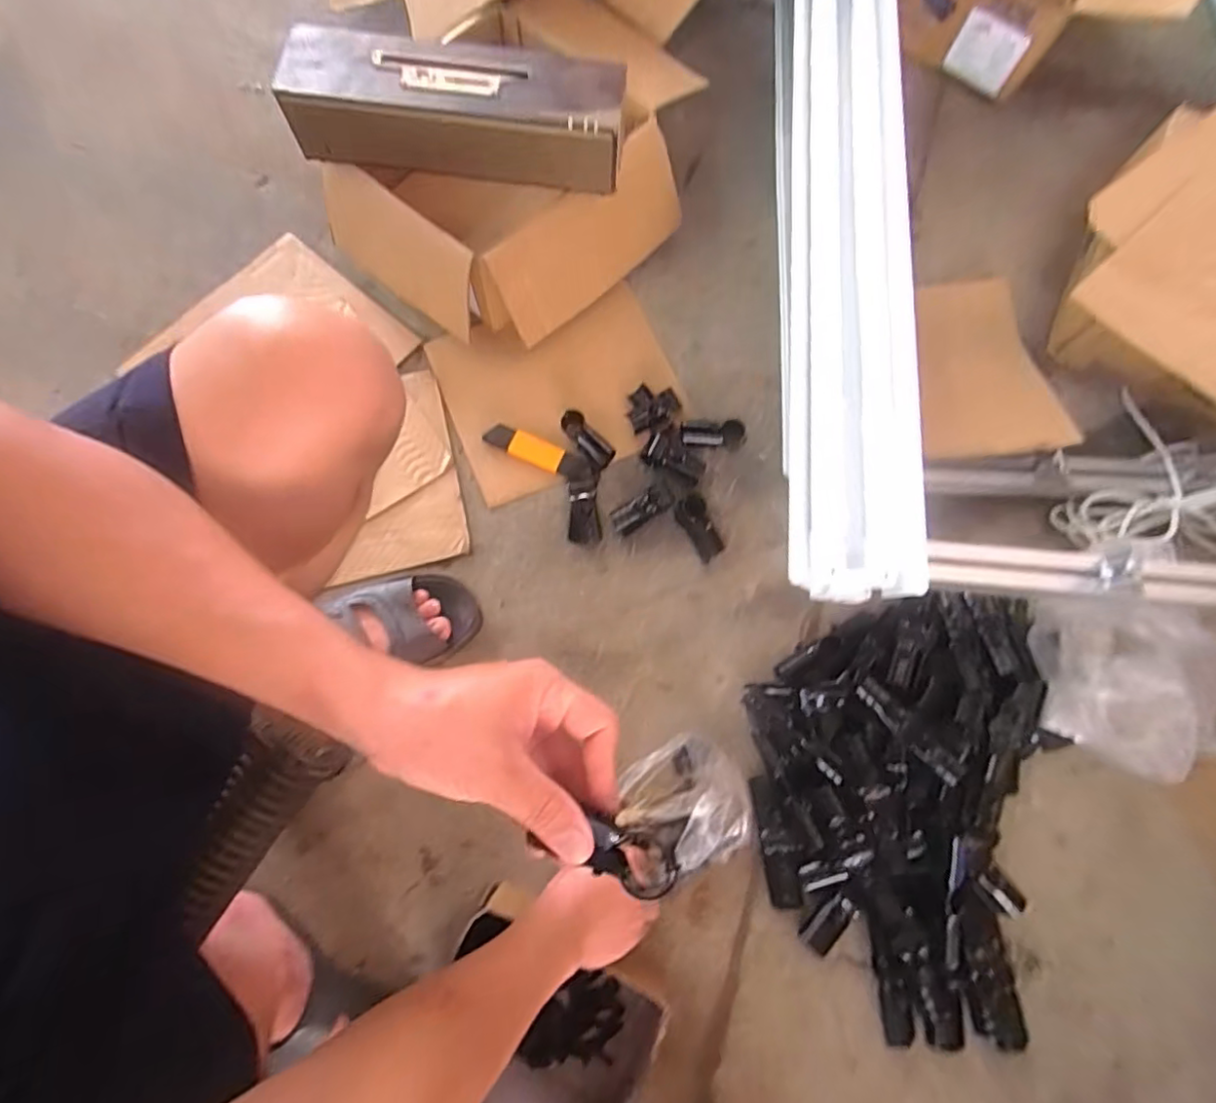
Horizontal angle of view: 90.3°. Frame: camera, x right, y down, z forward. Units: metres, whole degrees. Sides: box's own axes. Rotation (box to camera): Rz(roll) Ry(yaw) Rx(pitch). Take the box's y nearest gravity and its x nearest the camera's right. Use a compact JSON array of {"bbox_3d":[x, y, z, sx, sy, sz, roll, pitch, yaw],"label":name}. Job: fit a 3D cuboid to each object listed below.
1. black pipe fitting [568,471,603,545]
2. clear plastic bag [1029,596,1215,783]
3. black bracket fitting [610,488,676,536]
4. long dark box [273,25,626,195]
[{"bbox_3d":[-0.029,-0.054,0.740,0.038,0.029,0.091,-1,87,-2],"label":"black pipe fitting"},{"bbox_3d":[0.559,0.125,0.665,0.168,0.081,0.184,-38,77,-12],"label":"clear plastic bag"},{"bbox_3d":[0.045,-0.052,0.743,0.082,0.028,0.032,-28,75,-9],"label":"black bracket fitting"},{"bbox_3d":[-0.171,-0.502,0.694,0.374,0.092,0.104,10,73,2],"label":"long dark box"}]

